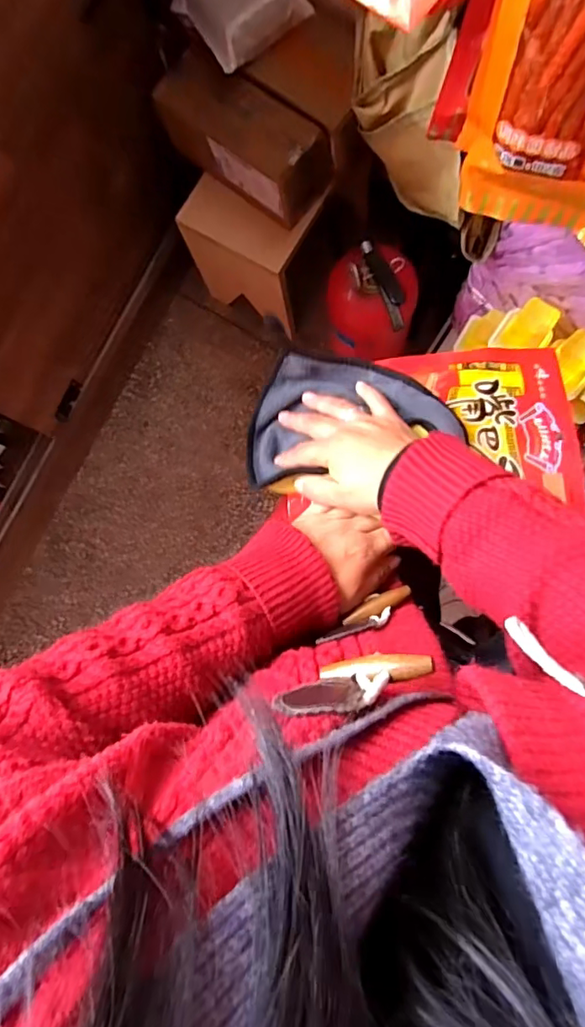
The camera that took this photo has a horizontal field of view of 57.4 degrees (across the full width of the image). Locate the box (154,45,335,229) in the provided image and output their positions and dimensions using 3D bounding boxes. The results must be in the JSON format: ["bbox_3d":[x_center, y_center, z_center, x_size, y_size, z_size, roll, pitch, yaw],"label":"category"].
[{"bbox_3d":[-0.074,-0.561,0.803,0.250,0.116,0.116,42,89,9],"label":"box"}]

